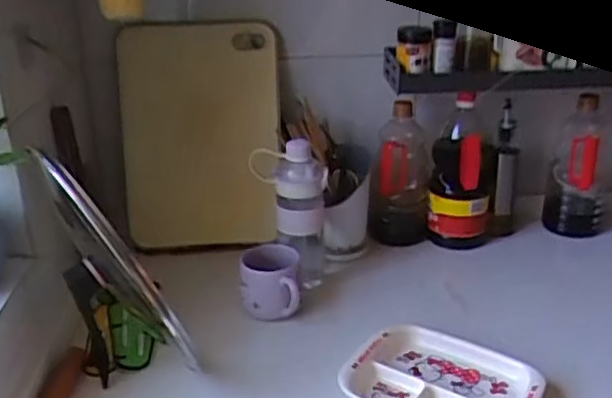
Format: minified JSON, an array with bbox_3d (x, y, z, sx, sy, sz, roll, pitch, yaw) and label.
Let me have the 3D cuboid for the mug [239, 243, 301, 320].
[{"bbox_3d":[-0.054,0.116,0.992,0.084,0.072,0.112,-1,24,-2],"label":"mug"}]

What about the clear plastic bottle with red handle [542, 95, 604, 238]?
[{"bbox_3d":[0.479,-0.057,1.164,0.098,0.262,0.083,9,25,22],"label":"clear plastic bottle with red handle"}]

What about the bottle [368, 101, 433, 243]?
[{"bbox_3d":[0.158,-0.032,1.123,0.094,0.226,0.092,7,25,17],"label":"bottle"}]

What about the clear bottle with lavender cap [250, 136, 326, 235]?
[{"bbox_3d":[-0.025,-0.018,1.001,0.110,0.133,0.067,-3,24,-6],"label":"clear bottle with lavender cap"}]

